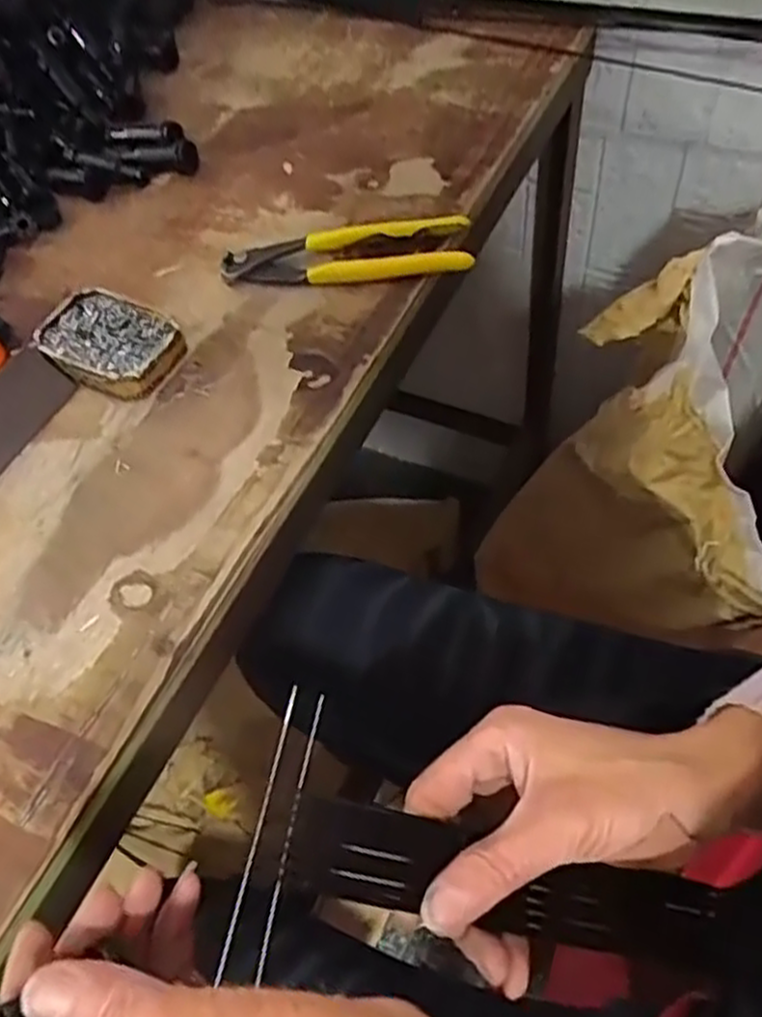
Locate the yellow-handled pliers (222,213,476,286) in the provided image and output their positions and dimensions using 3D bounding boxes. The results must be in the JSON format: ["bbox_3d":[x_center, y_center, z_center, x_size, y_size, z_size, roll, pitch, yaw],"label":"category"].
[{"bbox_3d":[-0.024,-0.169,0.511,0.162,0.014,0.041,-4,63,7],"label":"yellow-handled pliers"}]

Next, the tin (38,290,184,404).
[{"bbox_3d":[-0.169,-0.104,0.486,0.090,0.024,0.061,21,61,19],"label":"tin"}]

